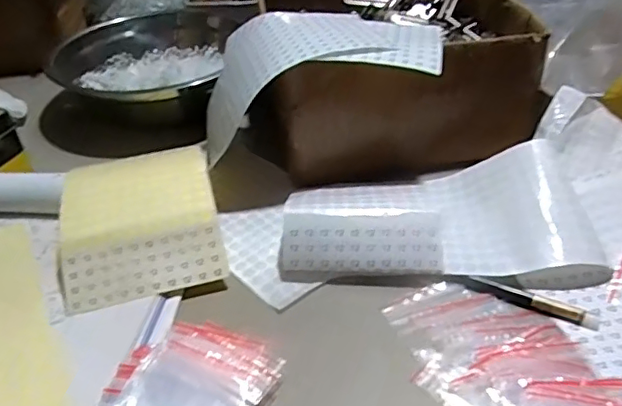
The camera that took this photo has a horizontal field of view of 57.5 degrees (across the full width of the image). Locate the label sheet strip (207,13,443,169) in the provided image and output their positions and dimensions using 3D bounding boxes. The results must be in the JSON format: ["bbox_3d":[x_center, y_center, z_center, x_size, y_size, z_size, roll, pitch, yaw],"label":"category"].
[{"bbox_3d":[0.002,-0.127,0.560,0.234,0.088,0.156,-4,37,1],"label":"label sheet strip"}]

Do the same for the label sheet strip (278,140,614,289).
[{"bbox_3d":[0.101,0.011,0.480,0.254,0.050,0.128,-4,37,1],"label":"label sheet strip"}]

